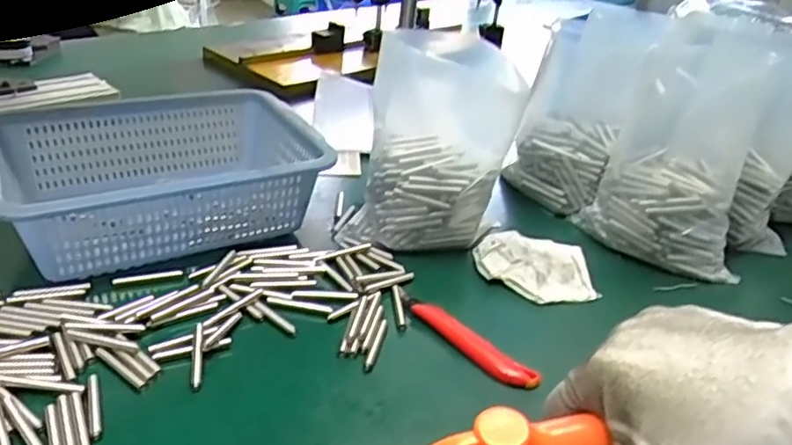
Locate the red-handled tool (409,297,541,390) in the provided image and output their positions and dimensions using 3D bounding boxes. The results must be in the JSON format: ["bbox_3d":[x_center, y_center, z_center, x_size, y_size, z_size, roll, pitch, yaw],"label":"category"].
[{"bbox_3d":[0.058,0.098,0.525,0.018,0.020,0.133,-21,40,-39],"label":"red-handled tool"}]

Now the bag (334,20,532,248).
[{"bbox_3d":[0.037,-0.072,0.626,0.147,0.198,0.084,12,30,8],"label":"bag"}]

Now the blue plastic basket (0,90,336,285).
[{"bbox_3d":[-0.246,-0.056,0.653,0.287,0.086,0.212,-10,34,-27],"label":"blue plastic basket"}]

